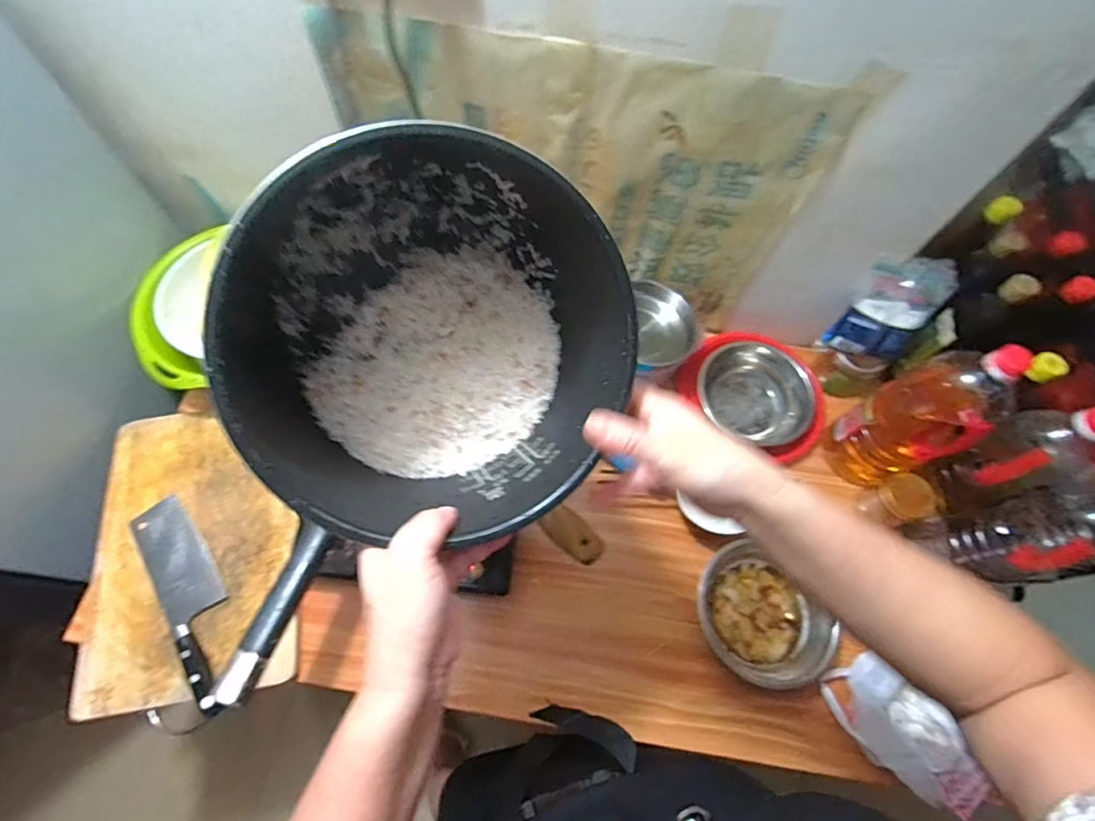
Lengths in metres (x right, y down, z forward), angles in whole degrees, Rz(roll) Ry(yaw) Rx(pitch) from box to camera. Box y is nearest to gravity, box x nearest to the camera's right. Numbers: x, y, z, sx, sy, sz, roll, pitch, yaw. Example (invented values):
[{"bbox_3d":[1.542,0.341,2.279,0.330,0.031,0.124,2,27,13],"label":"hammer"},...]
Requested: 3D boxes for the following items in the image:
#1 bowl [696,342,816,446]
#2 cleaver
[{"bbox_3d":[0.309,-0.019,0.784,0.158,0.073,0.163,1,66,-3],"label":"bowl"},{"bbox_3d":[-0.447,0.233,0.651,0.071,0.017,0.275,-32,71,-16],"label":"cleaver"}]

